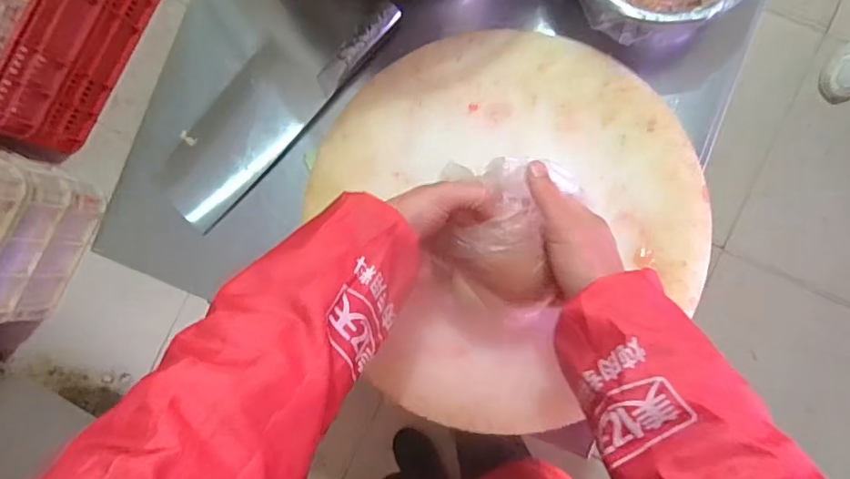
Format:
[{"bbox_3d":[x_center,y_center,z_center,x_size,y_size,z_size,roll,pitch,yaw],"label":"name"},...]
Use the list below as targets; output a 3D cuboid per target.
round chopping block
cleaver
[{"bbox_3d":[0.080,-0.015,0.540,0.385,0.029,0.393,0,86,6],"label":"round chopping block"},{"bbox_3d":[-0.175,-0.154,0.600,0.096,0.034,0.315,44,91,7],"label":"cleaver"}]

